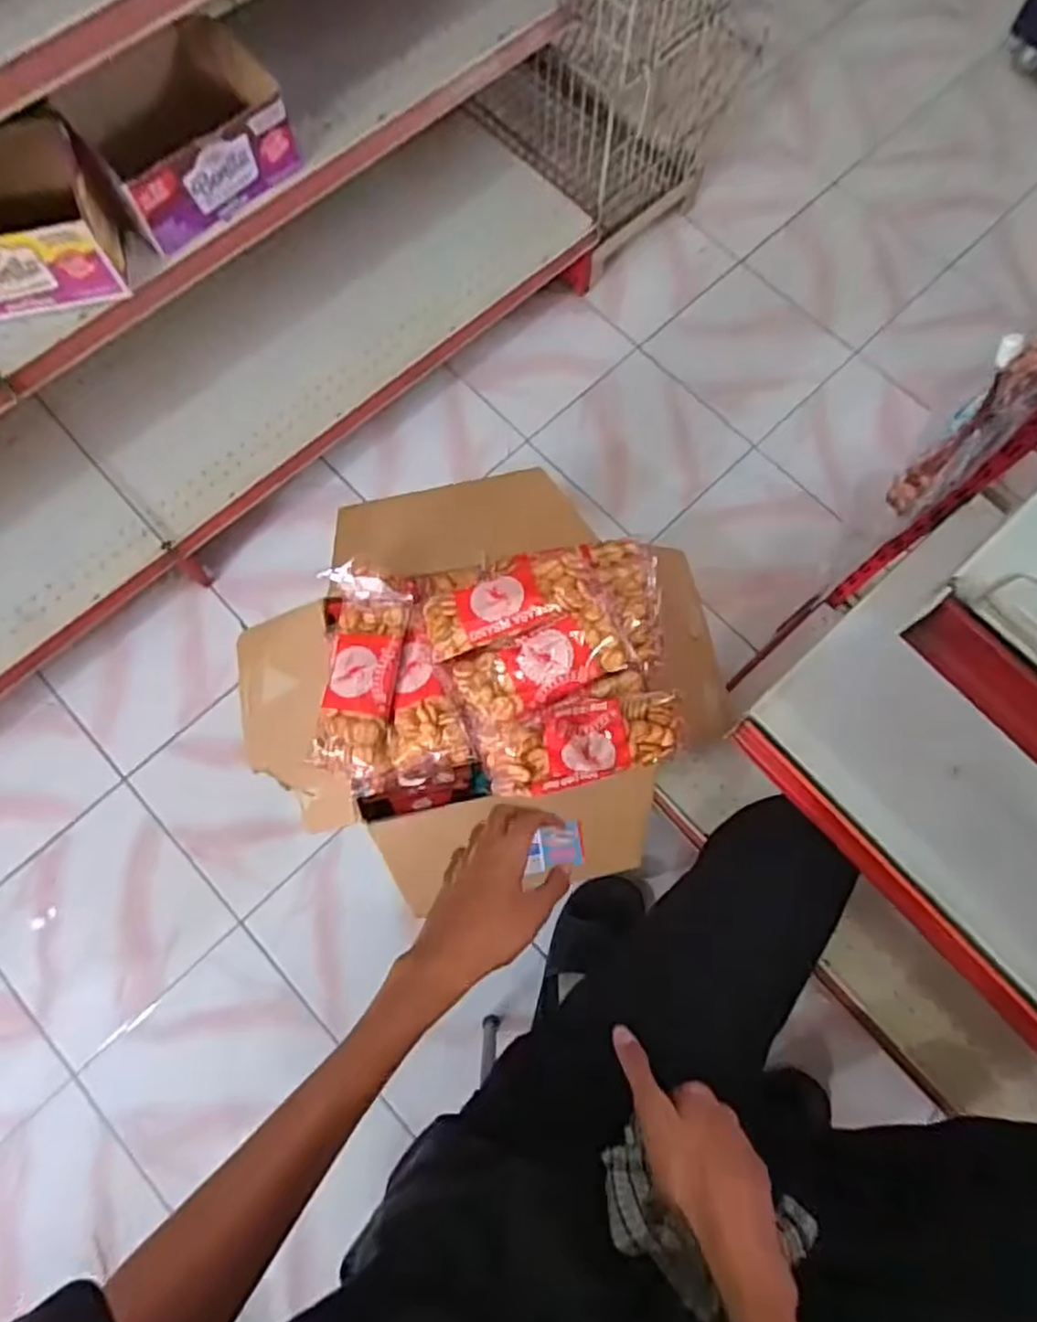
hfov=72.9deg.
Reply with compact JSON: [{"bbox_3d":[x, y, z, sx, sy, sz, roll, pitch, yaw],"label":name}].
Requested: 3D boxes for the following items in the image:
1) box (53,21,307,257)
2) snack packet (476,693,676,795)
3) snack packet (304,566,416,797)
[{"bbox_3d":[-0.384,-0.608,0.798,0.217,0.133,0.143,-41,78,-11],"label":"box"},{"bbox_3d":[0.064,0.086,0.728,0.202,0.036,0.086,-10,117,3],"label":"snack packet"},{"bbox_3d":[-0.170,0.017,0.762,0.087,0.039,0.231,3,74,1],"label":"snack packet"}]

